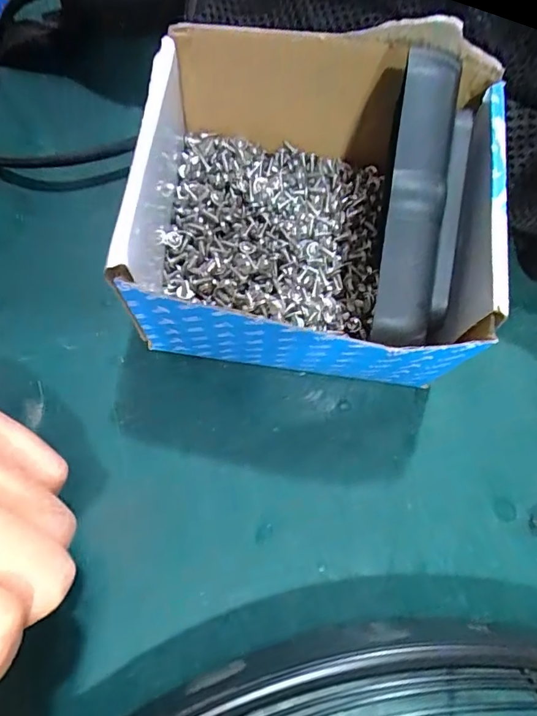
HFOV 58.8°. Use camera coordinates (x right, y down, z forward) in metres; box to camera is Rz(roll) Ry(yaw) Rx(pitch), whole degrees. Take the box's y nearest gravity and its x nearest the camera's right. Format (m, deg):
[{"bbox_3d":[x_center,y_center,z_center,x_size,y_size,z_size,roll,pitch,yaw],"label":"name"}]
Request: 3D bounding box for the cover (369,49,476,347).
[{"bbox_3d":[0.056,-0.055,0.169,0.028,0.014,0.100,7,93,1],"label":"cover"}]

